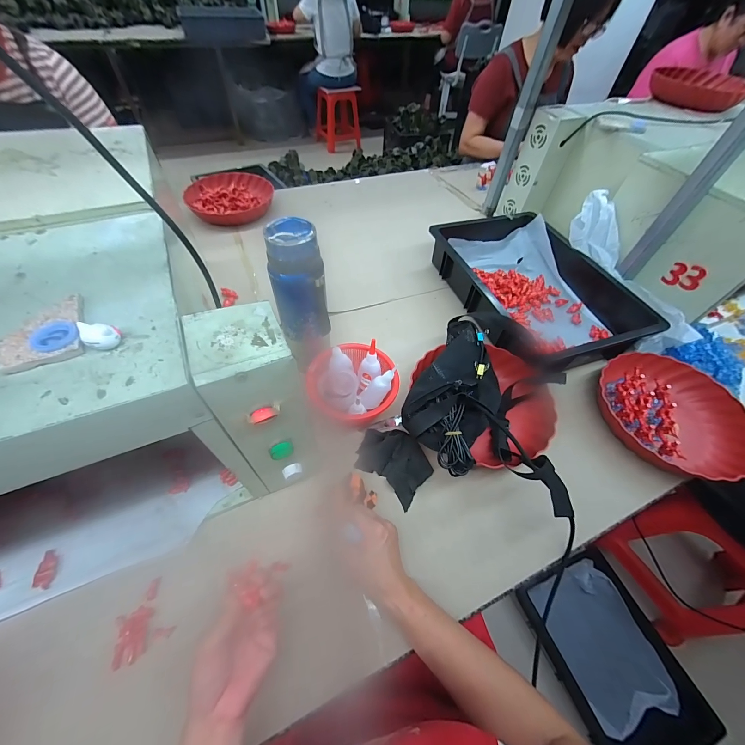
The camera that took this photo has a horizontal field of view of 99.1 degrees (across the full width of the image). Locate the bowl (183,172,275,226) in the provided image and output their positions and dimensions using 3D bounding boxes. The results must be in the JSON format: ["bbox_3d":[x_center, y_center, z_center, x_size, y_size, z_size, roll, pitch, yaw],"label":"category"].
[{"bbox_3d":[-0.420,-0.528,0.952,0.232,0.063,0.224,2,54,-2],"label":"bowl"}]

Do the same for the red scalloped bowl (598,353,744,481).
[{"bbox_3d":[0.526,0.080,0.571,0.229,0.074,0.233,2,54,-2],"label":"red scalloped bowl"}]

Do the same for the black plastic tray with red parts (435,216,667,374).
[{"bbox_3d":[0.365,-0.203,0.737,0.334,0.089,0.475,-12,56,-12],"label":"black plastic tray with red parts"}]

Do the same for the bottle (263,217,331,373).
[{"bbox_3d":[-0.112,-0.111,0.500,0.072,0.226,0.064,-22,59,-18],"label":"bottle"}]

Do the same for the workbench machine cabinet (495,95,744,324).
[{"bbox_3d":[0.792,-0.441,0.805,0.664,0.259,0.592,-16,57,-14],"label":"workbench machine cabinet"}]

